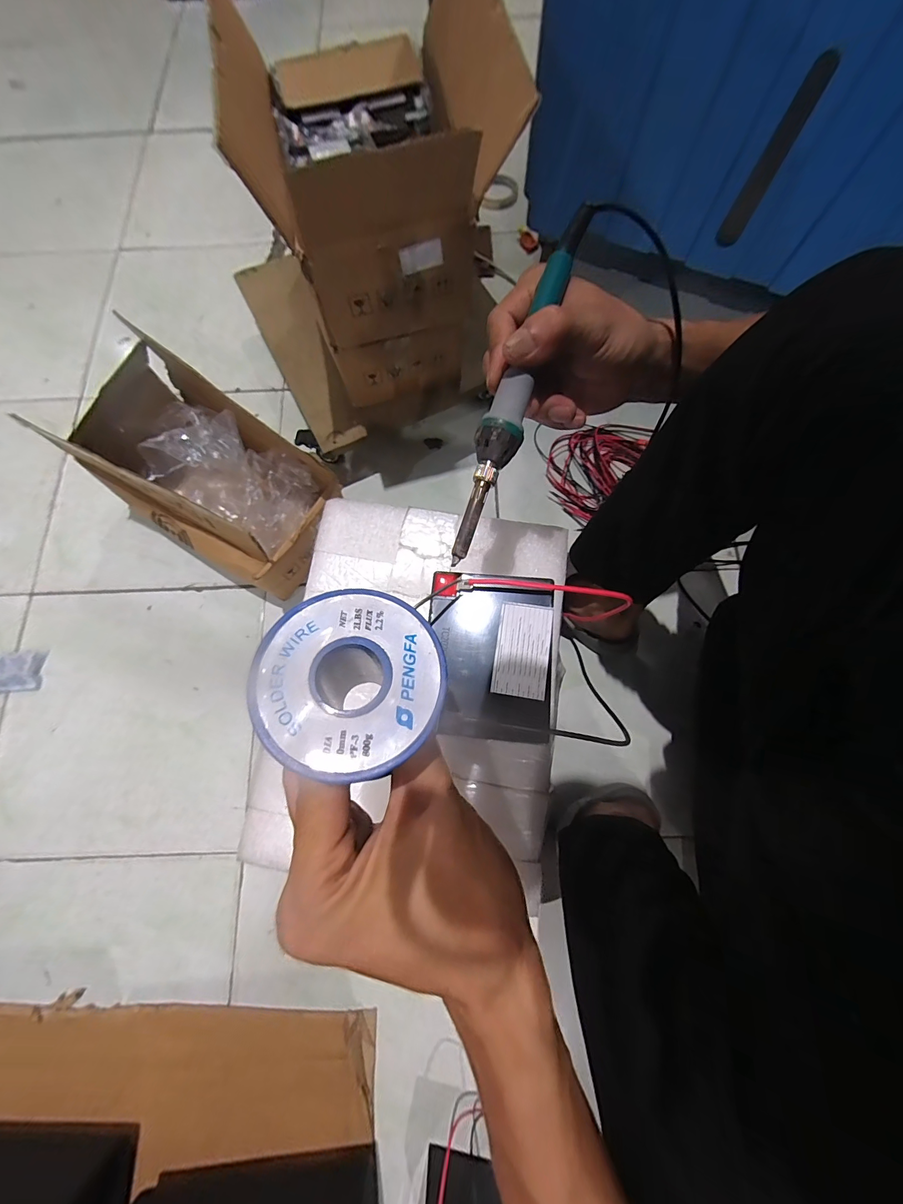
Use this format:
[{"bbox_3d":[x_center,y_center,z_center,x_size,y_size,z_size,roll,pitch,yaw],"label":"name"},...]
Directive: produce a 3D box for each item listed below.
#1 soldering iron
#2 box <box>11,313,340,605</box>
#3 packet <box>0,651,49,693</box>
[{"bbox_3d":[0.037,-0.121,0.212,0.021,0.016,0.207,19,87,5],"label":"soldering iron"},{"bbox_3d":[-0.382,-0.196,0.609,0.391,0.183,0.209,34,79,8],"label":"box"},{"bbox_3d":[-0.696,0.112,0.623,0.070,0.019,0.063,-5,76,-1],"label":"packet"}]

